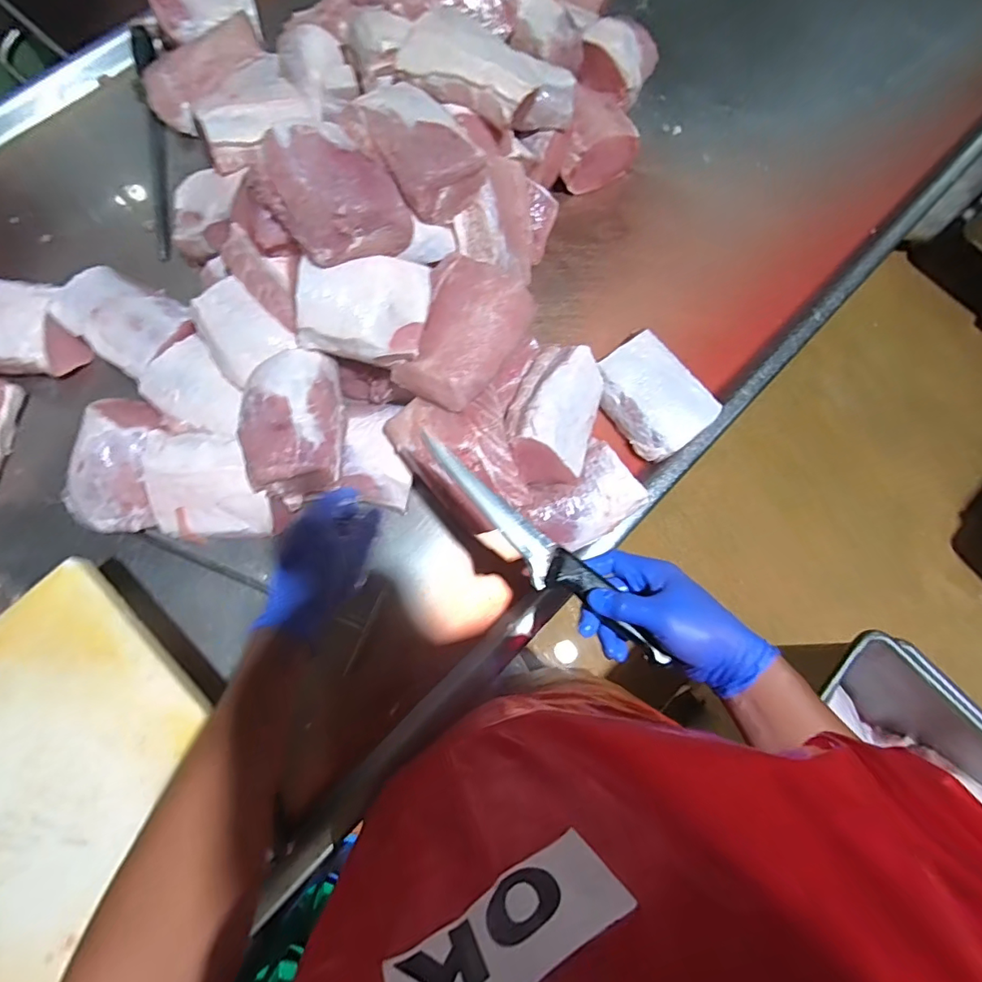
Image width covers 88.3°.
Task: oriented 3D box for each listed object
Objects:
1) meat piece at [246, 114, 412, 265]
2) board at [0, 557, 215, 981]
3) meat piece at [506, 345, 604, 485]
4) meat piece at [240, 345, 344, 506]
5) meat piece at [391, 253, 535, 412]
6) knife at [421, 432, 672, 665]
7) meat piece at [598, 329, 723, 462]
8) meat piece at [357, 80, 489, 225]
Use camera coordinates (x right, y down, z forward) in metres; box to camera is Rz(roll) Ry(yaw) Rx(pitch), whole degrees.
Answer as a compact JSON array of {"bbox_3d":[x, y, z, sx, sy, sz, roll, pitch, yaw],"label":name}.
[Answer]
[{"bbox_3d":[-0.174,-0.332,0.563,0.133,0.077,0.140,-34,78,-9],"label":"meat piece"},{"bbox_3d":[-0.440,0.292,0.453,0.286,0.022,0.367,42,79,10],"label":"board"},{"bbox_3d":[0.081,-0.096,0.638,0.106,0.071,0.172,20,76,5],"label":"meat piece"},{"bbox_3d":[-0.240,-0.080,0.604,0.114,0.068,0.171,-3,75,-1],"label":"meat piece"},{"bbox_3d":[-0.032,-0.184,0.598,0.124,0.057,0.175,23,76,6],"label":"meat piece"},{"bbox_3d":[0.037,0.052,0.469,0.295,0.016,0.038,43,79,15],"label":"knife"},{"bbox_3d":[0.218,-0.130,0.678,0.124,0.041,0.156,-37,78,-10],"label":"meat piece"},{"bbox_3d":[-0.087,-0.411,0.604,0.111,0.060,0.162,-34,78,-9],"label":"meat piece"}]

